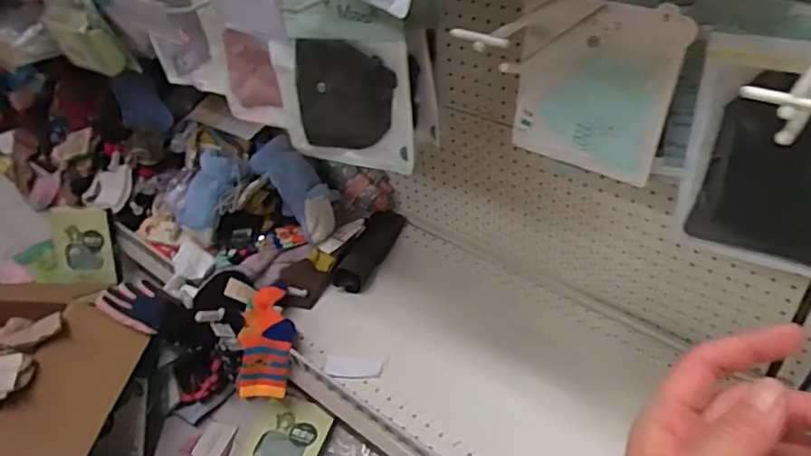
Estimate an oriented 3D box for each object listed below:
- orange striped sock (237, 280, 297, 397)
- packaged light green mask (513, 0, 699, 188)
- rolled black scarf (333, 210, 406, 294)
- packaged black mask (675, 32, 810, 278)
[{"bbox_3d":[-0.222,0.172,0.947,0.086,0.067,0.187,-3,73,5],"label":"orange striped sock"},{"bbox_3d":[0.180,-0.134,0.575,0.147,0.166,0.019,23,44,27],"label":"packaged light green mask"},{"bbox_3d":[-0.065,0.031,1.133,0.064,0.052,0.219,9,43,18],"label":"rolled black scarf"},{"bbox_3d":[0.345,-0.057,0.522,0.174,0.222,0.027,18,46,29],"label":"packaged black mask"}]

